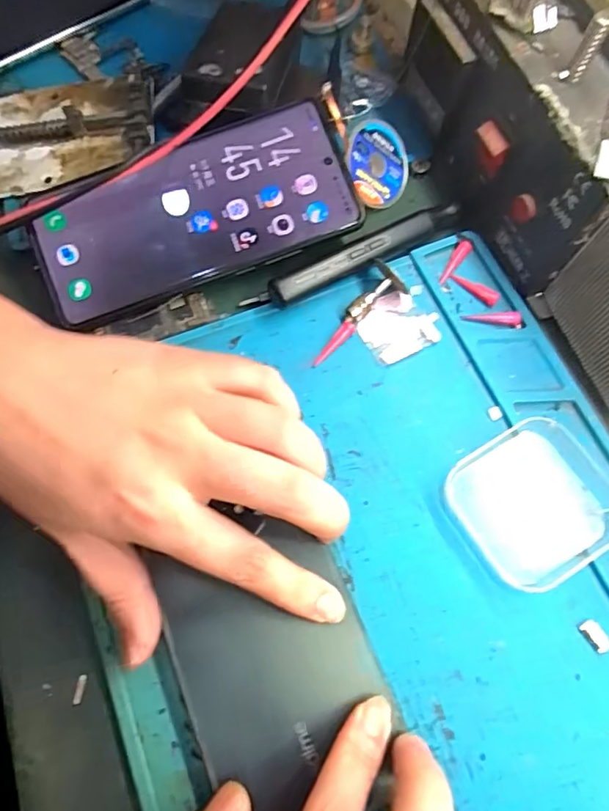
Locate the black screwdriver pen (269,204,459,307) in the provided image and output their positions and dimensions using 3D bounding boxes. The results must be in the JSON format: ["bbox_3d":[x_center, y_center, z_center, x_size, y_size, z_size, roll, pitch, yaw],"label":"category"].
[{"bbox_3d":[0.033,-0.080,0.281,0.113,0.018,0.014,-28,72,-12],"label":"black screwdriver pen"}]

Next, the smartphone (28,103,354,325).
[{"bbox_3d":[-0.057,-0.099,0.275,0.162,0.009,0.074,-21,85,-1],"label":"smartphone"}]

